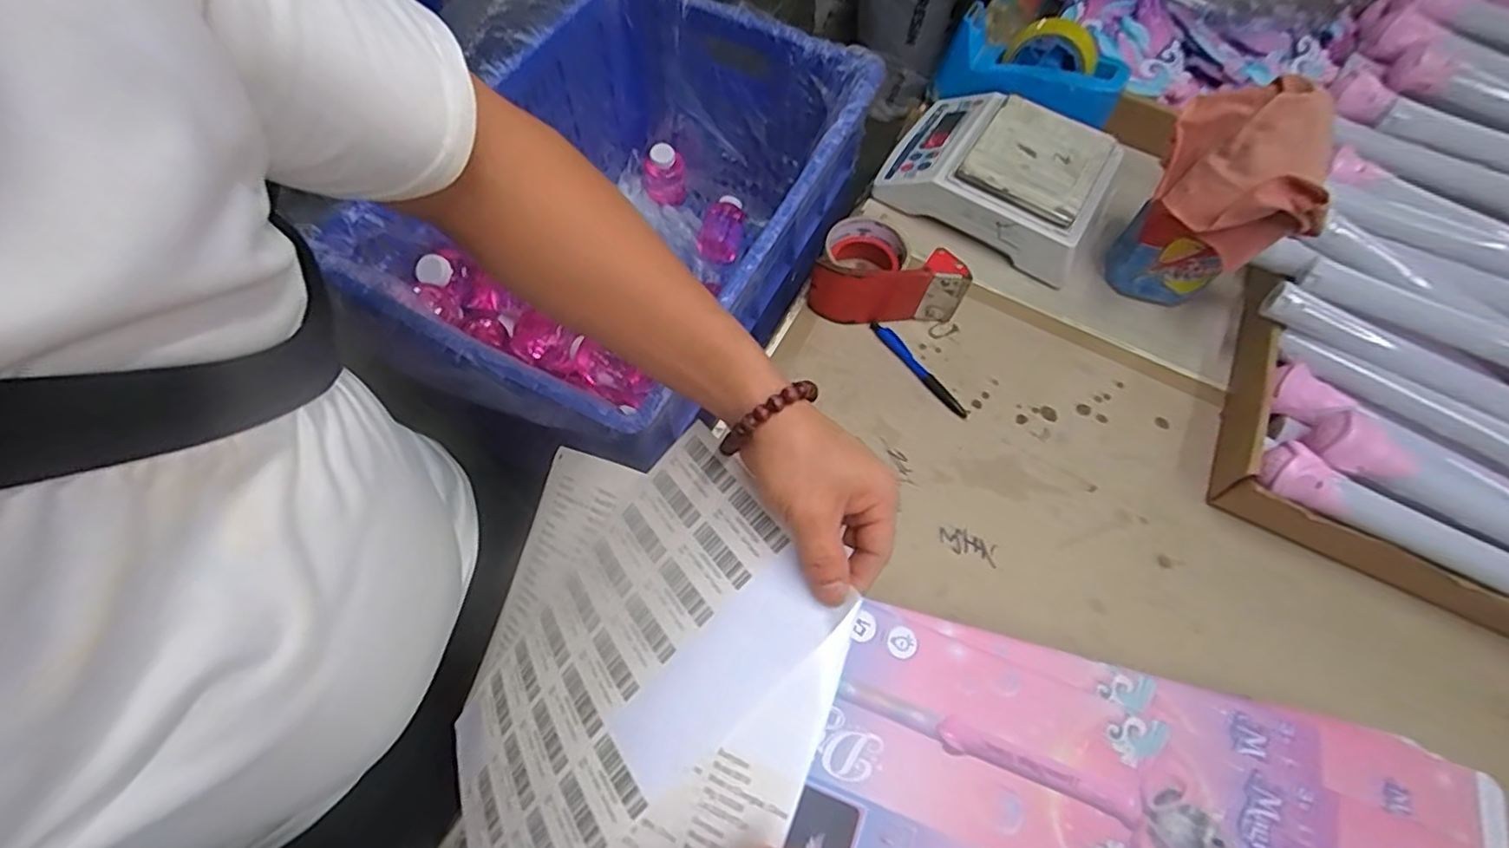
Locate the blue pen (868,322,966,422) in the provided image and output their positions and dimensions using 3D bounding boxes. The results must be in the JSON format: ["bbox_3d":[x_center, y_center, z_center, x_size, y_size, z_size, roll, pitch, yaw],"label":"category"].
[{"bbox_3d":[0.160,-0.054,0.624,0.014,0.008,0.125,-35,71,-18],"label":"blue pen"}]

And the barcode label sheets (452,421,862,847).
[{"bbox_3d":[-0.074,0.147,0.388,0.245,0.035,0.269,5,73,26],"label":"barcode label sheets"}]

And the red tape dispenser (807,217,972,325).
[{"bbox_3d":[0.133,-0.144,0.636,0.143,0.071,0.096,20,64,6],"label":"red tape dispenser"}]

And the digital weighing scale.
[{"bbox_3d":[0.273,-0.285,0.724,0.216,0.078,0.216,30,66,11],"label":"digital weighing scale"}]

